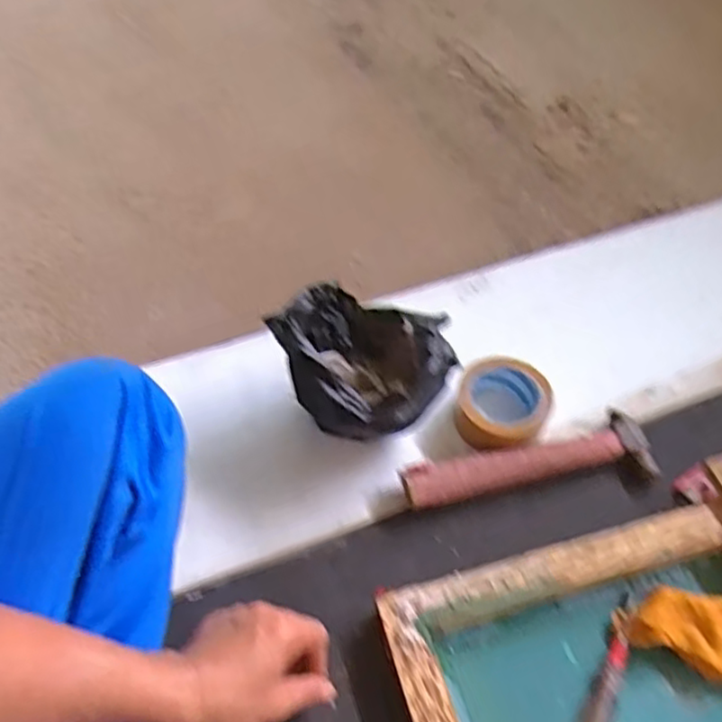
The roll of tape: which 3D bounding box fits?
[{"bbox_3d":[0.154,0.047,0.725,0.098,0.047,0.105,15,56,12],"label":"roll of tape"}]

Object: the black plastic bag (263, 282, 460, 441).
[{"bbox_3d":[0.007,0.010,0.687,0.160,0.138,0.149,-19,55,-14],"label":"black plastic bag"}]

